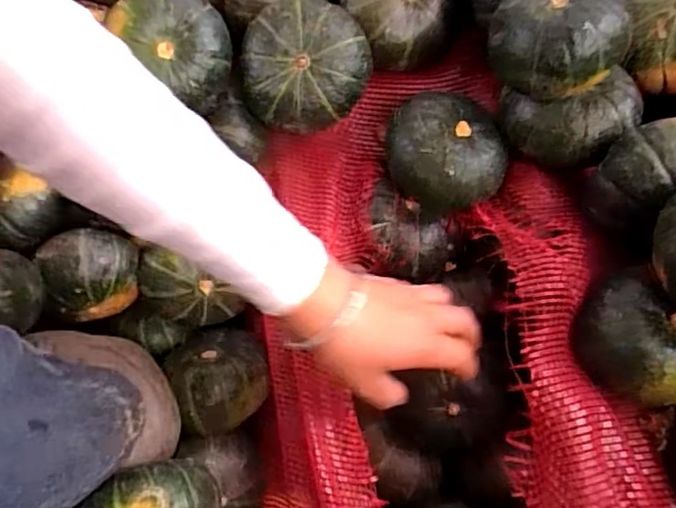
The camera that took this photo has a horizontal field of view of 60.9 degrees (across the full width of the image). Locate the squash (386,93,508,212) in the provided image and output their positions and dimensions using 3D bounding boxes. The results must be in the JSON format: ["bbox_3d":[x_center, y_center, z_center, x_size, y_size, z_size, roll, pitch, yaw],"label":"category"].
[{"bbox_3d":[0.084,-0.079,0.455,0.092,0.059,0.086,4,72,2],"label":"squash"}]

